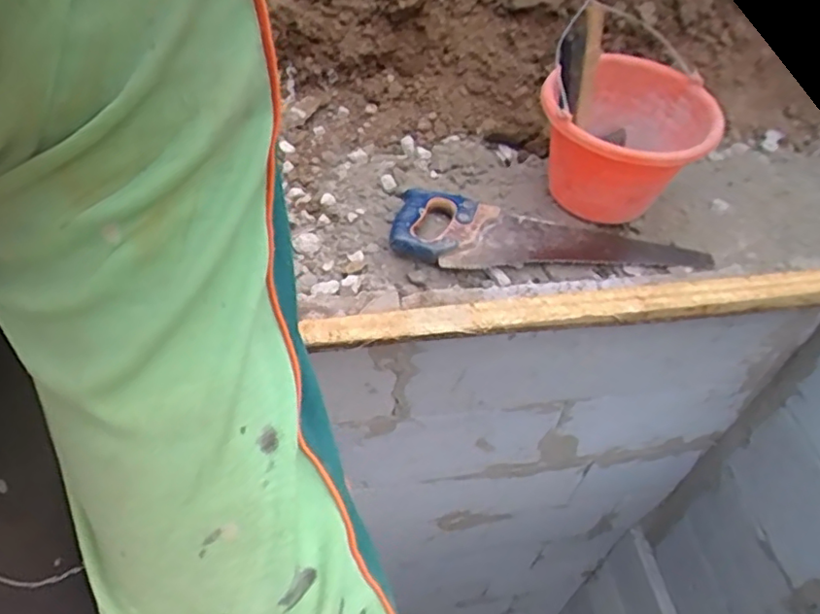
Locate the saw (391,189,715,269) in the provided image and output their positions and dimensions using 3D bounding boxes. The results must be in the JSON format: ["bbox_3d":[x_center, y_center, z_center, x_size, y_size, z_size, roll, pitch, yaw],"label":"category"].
[{"bbox_3d":[0.207,-0.104,0.874,0.462,0.045,0.126,1,49,-5],"label":"saw"}]

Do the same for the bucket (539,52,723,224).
[{"bbox_3d":[0.322,-0.262,0.936,0.239,0.178,0.293,32,53,21],"label":"bucket"}]

